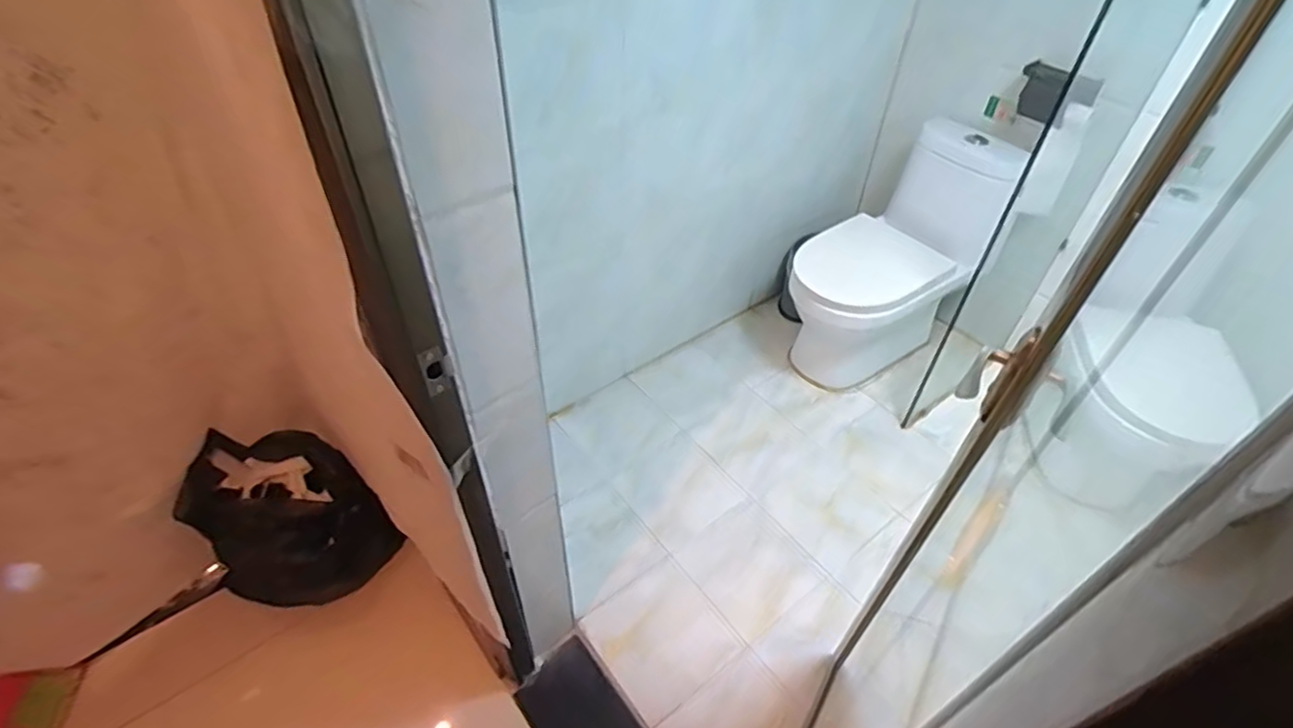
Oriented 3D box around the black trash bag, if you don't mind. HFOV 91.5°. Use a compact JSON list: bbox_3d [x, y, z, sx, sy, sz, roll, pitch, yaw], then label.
[{"bbox_3d":[-0.892,0.387,1.579,0.368,0.317,0.338,33,53,27],"label":"black trash bag"}]

